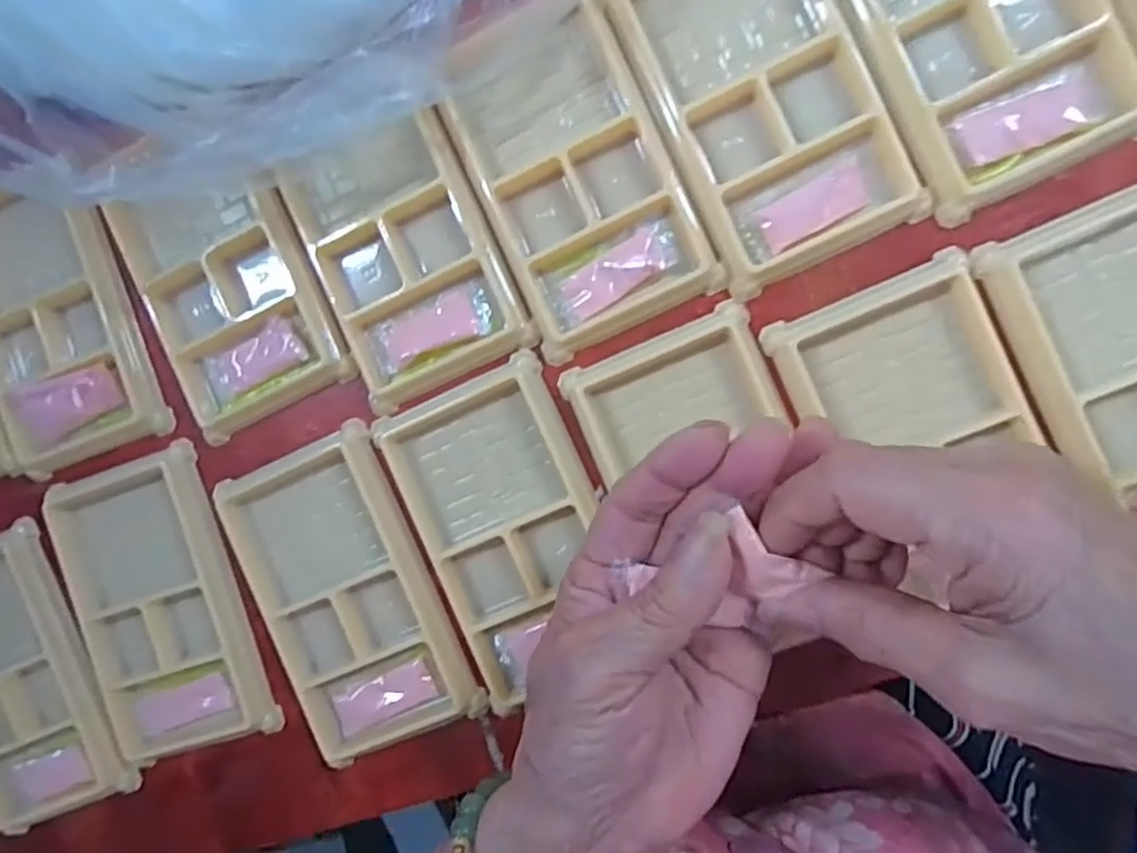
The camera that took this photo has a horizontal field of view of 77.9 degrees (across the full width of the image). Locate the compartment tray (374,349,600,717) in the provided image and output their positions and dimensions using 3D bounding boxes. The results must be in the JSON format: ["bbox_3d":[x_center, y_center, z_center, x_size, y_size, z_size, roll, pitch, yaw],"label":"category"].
[{"bbox_3d":[-0.025,0.043,0.298,0.076,0.012,0.129,-23,90,9],"label":"compartment tray"}]

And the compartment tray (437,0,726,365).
[{"bbox_3d":[0.002,-0.102,0.287,0.076,0.016,0.130,-23,90,9],"label":"compartment tray"}]

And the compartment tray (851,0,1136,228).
[{"bbox_3d":[0.150,-0.153,0.257,0.076,0.010,0.132,-25,89,9],"label":"compartment tray"}]

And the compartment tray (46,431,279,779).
[{"bbox_3d":[-0.190,0.082,0.324,0.076,0.011,0.136,-20,90,9],"label":"compartment tray"}]

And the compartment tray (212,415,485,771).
[{"bbox_3d":[-0.097,0.074,0.310,0.077,0.011,0.133,-25,90,9],"label":"compartment tray"}]

